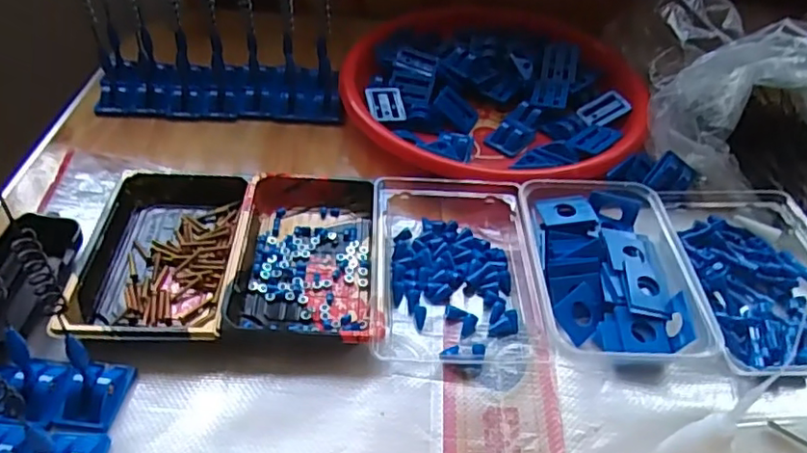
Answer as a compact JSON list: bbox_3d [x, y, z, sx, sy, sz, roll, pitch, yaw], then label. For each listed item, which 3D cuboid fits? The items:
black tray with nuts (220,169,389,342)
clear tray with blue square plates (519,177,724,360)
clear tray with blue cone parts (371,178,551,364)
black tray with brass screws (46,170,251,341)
[{"bbox_3d":[-0.071,0.018,0.456,0.103,0.019,0.164,2,45,-2],"label":"black tray with nuts"},{"bbox_3d":[0.151,0.026,0.450,0.111,0.031,0.159,1,45,-3],"label":"clear tray with blue square plates"},{"bbox_3d":[0.036,0.023,0.461,0.118,0.033,0.172,1,45,-3],"label":"clear tray with blue cone parts"},{"bbox_3d":[-0.177,0.017,0.447,0.106,0.025,0.163,1,45,-3],"label":"black tray with brass screws"}]

